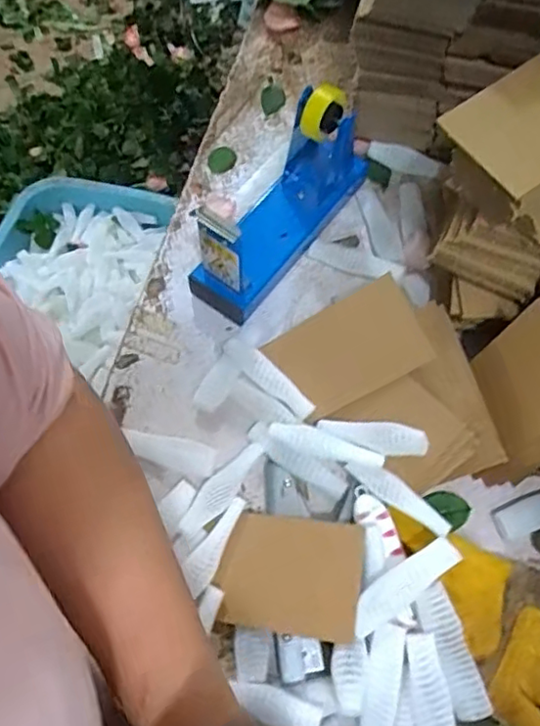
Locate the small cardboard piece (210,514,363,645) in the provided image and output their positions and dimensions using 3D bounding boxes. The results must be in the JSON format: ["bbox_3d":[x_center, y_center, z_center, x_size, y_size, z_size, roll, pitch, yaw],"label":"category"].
[{"bbox_3d":[0.013,0.156,0.457,0.104,0.008,0.081,3,72,15],"label":"small cardboard piece"}]

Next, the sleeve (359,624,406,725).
[{"bbox_3d":[0.074,0.223,0.415,0.024,0.018,0.087,10,67,4],"label":"sleeve"}]

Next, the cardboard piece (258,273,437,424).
[{"bbox_3d":[0.071,-0.011,0.550,0.124,0.090,0.010,-29,28,17],"label":"cardboard piece"}]

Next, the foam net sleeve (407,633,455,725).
[{"bbox_3d":[0.107,0.228,0.407,0.024,0.004,0.090,-11,65,14],"label":"foam net sleeve"}]

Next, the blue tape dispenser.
[{"bbox_3d":[0.011,-0.147,0.541,0.058,0.129,0.200,35,71,13],"label":"blue tape dispenser"}]

